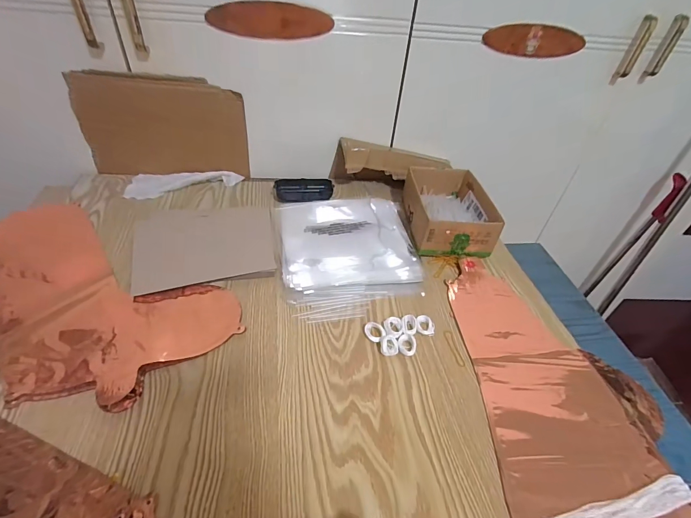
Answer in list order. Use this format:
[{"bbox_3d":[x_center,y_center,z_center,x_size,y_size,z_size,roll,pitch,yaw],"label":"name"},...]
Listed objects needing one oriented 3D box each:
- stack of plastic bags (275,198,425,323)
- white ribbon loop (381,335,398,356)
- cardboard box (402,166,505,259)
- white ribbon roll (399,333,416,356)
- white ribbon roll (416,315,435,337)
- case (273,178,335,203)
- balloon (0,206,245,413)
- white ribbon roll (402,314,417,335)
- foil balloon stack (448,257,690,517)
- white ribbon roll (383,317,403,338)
[{"bbox_3d":[0.007,-0.017,0.569,0.212,0.024,0.251,-3,42,-12],"label":"stack of plastic bags"},{"bbox_3d":[0.056,0.107,0.445,0.022,0.009,0.027,8,41,1],"label":"white ribbon loop"},{"bbox_3d":[0.176,-0.089,0.632,0.124,0.070,0.191,1,41,-7],"label":"cardboard box"},{"bbox_3d":[0.077,0.108,0.449,0.022,0.008,0.029,4,41,-3],"label":"white ribbon roll"},{"bbox_3d":[0.107,0.088,0.474,0.024,0.006,0.025,13,41,7],"label":"white ribbon roll"},{"bbox_3d":[-0.078,-0.131,0.679,0.106,0.028,0.053,-2,42,-10],"label":"case"},{"bbox_3d":[-0.349,0.024,0.486,0.415,0.014,0.227,34,48,28],"label":"balloon"},{"bbox_3d":[0.085,0.088,0.470,0.019,0.007,0.031,4,41,-3],"label":"white ribbon roll"},{"bbox_3d":[0.263,0.159,0.411,0.213,0.020,0.413,4,41,-3],"label":"foil balloon stack"},{"bbox_3d":[0.062,0.089,0.467,0.025,0.007,0.030,12,41,6],"label":"white ribbon roll"}]

